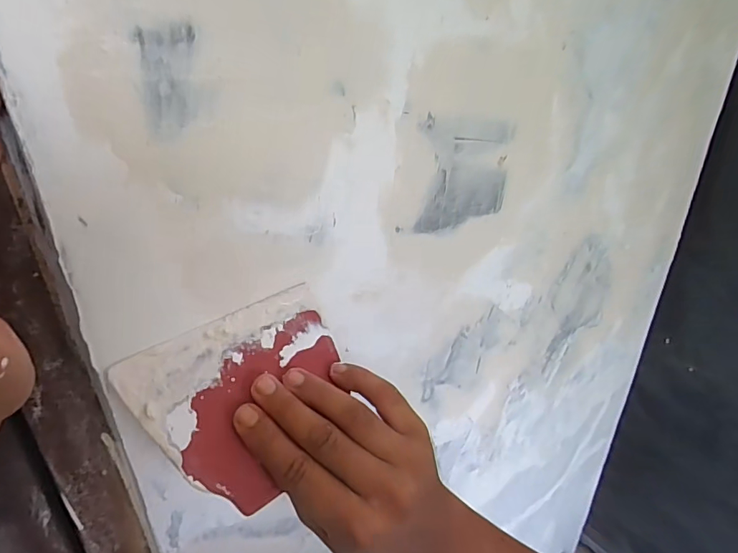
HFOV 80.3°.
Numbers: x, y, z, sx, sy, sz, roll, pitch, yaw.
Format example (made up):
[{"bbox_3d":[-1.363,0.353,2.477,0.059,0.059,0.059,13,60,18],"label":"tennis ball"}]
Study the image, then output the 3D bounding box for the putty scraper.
[{"bbox_3d":[-0.065,0.068,0.256,0.117,0.004,0.102,-26,77,-31],"label":"putty scraper"}]

